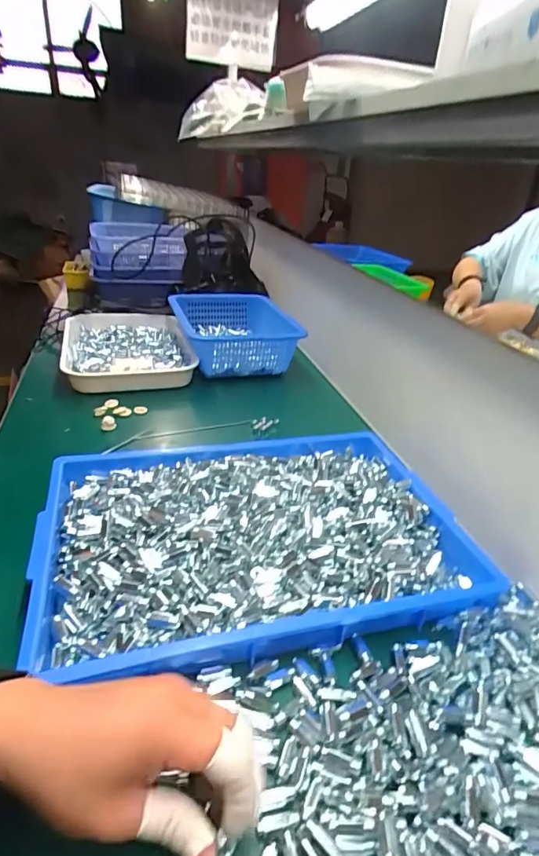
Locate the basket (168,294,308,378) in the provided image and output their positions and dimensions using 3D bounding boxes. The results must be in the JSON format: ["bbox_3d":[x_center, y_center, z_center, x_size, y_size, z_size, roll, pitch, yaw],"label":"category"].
[{"bbox_3d":[-0.077,-0.202,0.983,0.221,0.084,0.296,-6,32,-17],"label":"basket"}]

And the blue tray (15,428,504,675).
[{"bbox_3d":[-0.015,0.101,0.497,0.418,0.049,0.282,-5,31,-15],"label":"blue tray"}]

